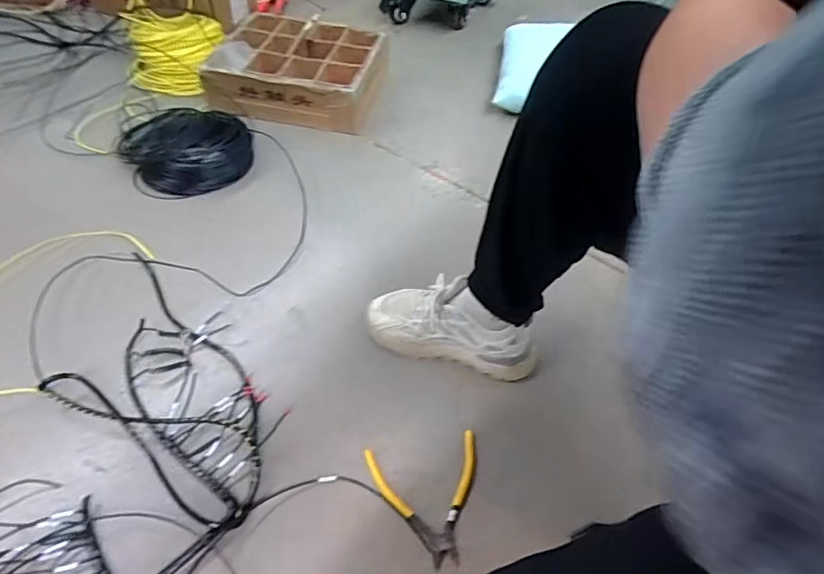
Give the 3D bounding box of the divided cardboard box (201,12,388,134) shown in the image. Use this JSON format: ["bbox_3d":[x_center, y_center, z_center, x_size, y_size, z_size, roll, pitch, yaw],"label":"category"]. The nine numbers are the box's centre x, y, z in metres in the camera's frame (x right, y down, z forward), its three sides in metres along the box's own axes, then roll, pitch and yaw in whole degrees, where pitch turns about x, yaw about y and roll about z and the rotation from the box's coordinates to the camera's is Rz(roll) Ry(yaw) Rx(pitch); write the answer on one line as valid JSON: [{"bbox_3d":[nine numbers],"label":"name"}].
[{"bbox_3d":[-0.240,-0.474,1.124,0.345,0.106,0.249,9,48,1],"label":"divided cardboard box"}]

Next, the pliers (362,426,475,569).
[{"bbox_3d":[0.025,0.257,0.630,0.138,0.009,0.146,-7,53,-11],"label":"pliers"}]

